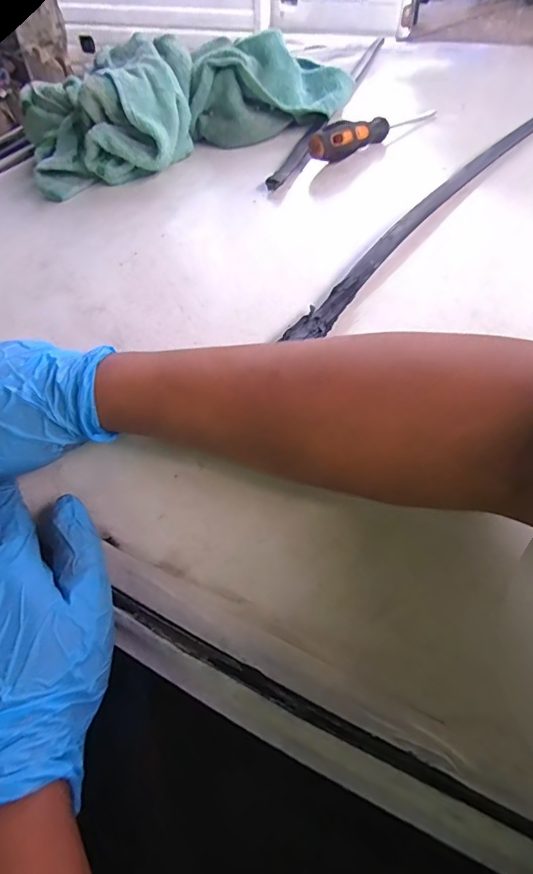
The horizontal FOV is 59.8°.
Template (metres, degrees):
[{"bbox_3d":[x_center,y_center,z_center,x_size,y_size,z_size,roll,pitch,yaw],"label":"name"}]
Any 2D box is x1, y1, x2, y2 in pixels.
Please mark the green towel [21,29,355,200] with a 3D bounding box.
[{"bbox_3d":[-0.100,-0.395,0.536,0.364,0.082,0.204,-23,57,-8],"label":"green towel"}]

